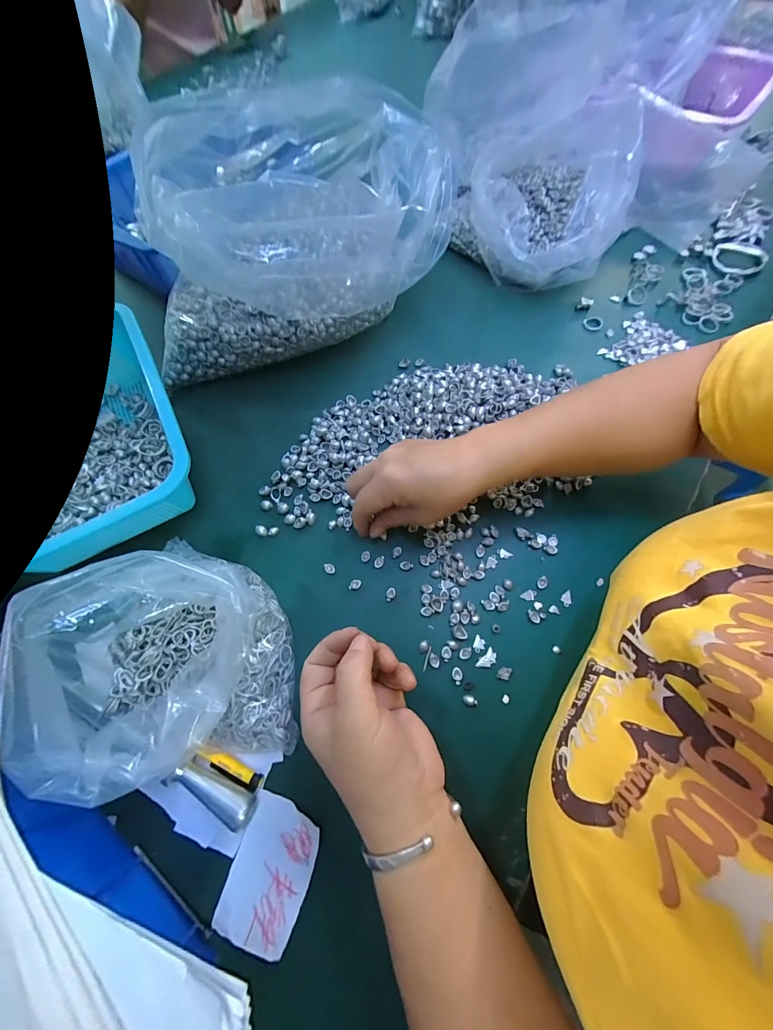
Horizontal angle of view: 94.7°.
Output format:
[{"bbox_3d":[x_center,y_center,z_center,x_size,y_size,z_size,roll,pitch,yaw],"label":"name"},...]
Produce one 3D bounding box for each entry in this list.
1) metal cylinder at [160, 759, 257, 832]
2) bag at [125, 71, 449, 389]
[{"bbox_3d":[-0.122,0.194,0.250,0.065,0.017,0.019,20,68,10],"label":"metal cylinder"},{"bbox_3d":[-0.106,-0.297,0.383,0.324,0.165,0.192,-12,66,-4],"label":"bag"}]

